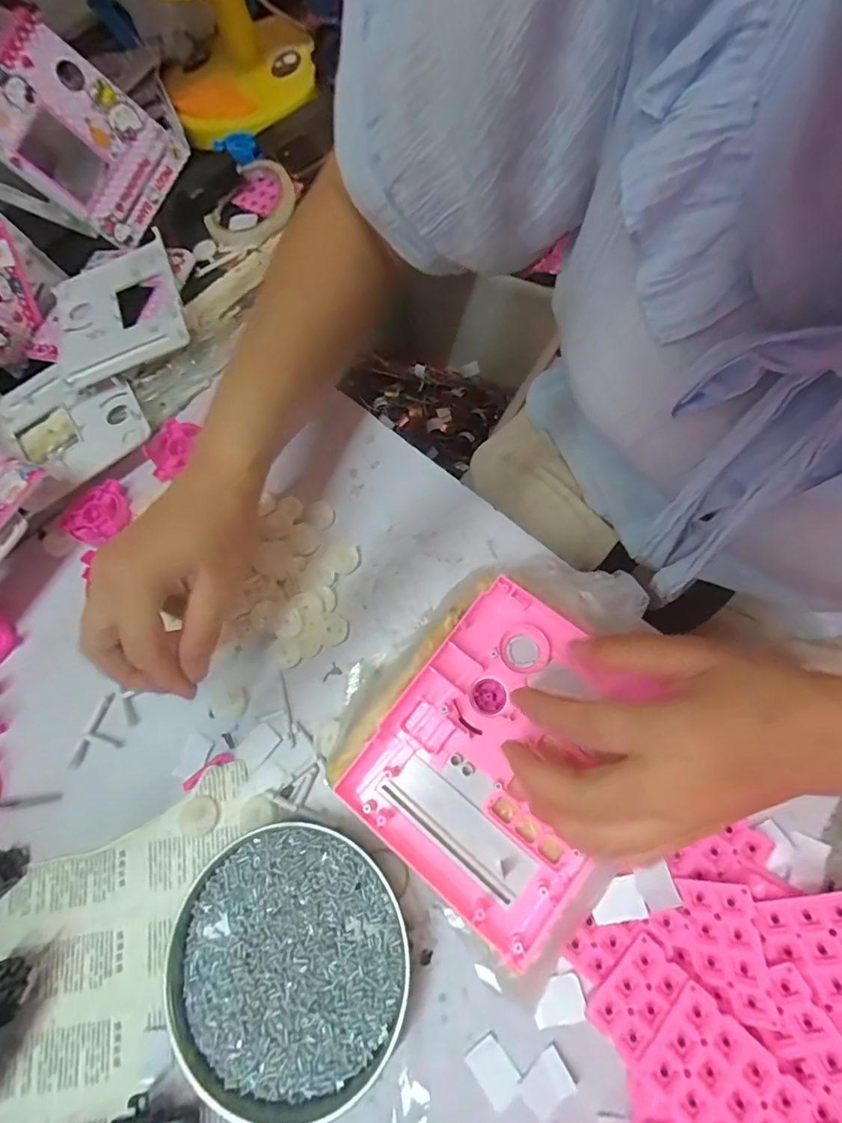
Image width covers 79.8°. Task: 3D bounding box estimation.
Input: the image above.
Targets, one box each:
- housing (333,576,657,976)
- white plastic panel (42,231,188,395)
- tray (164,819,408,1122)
[{"bbox_3d":[0.049,0.110,0.293,0.130,0.024,0.162,36,74,14],"label":"housing"},{"bbox_3d":[-0.275,-0.227,0.453,0.115,0.028,0.150,-23,69,-2],"label":"white plastic panel"},{"bbox_3d":[-0.077,0.230,0.291,0.135,0.027,0.130,-2,70,6],"label":"tray"}]

